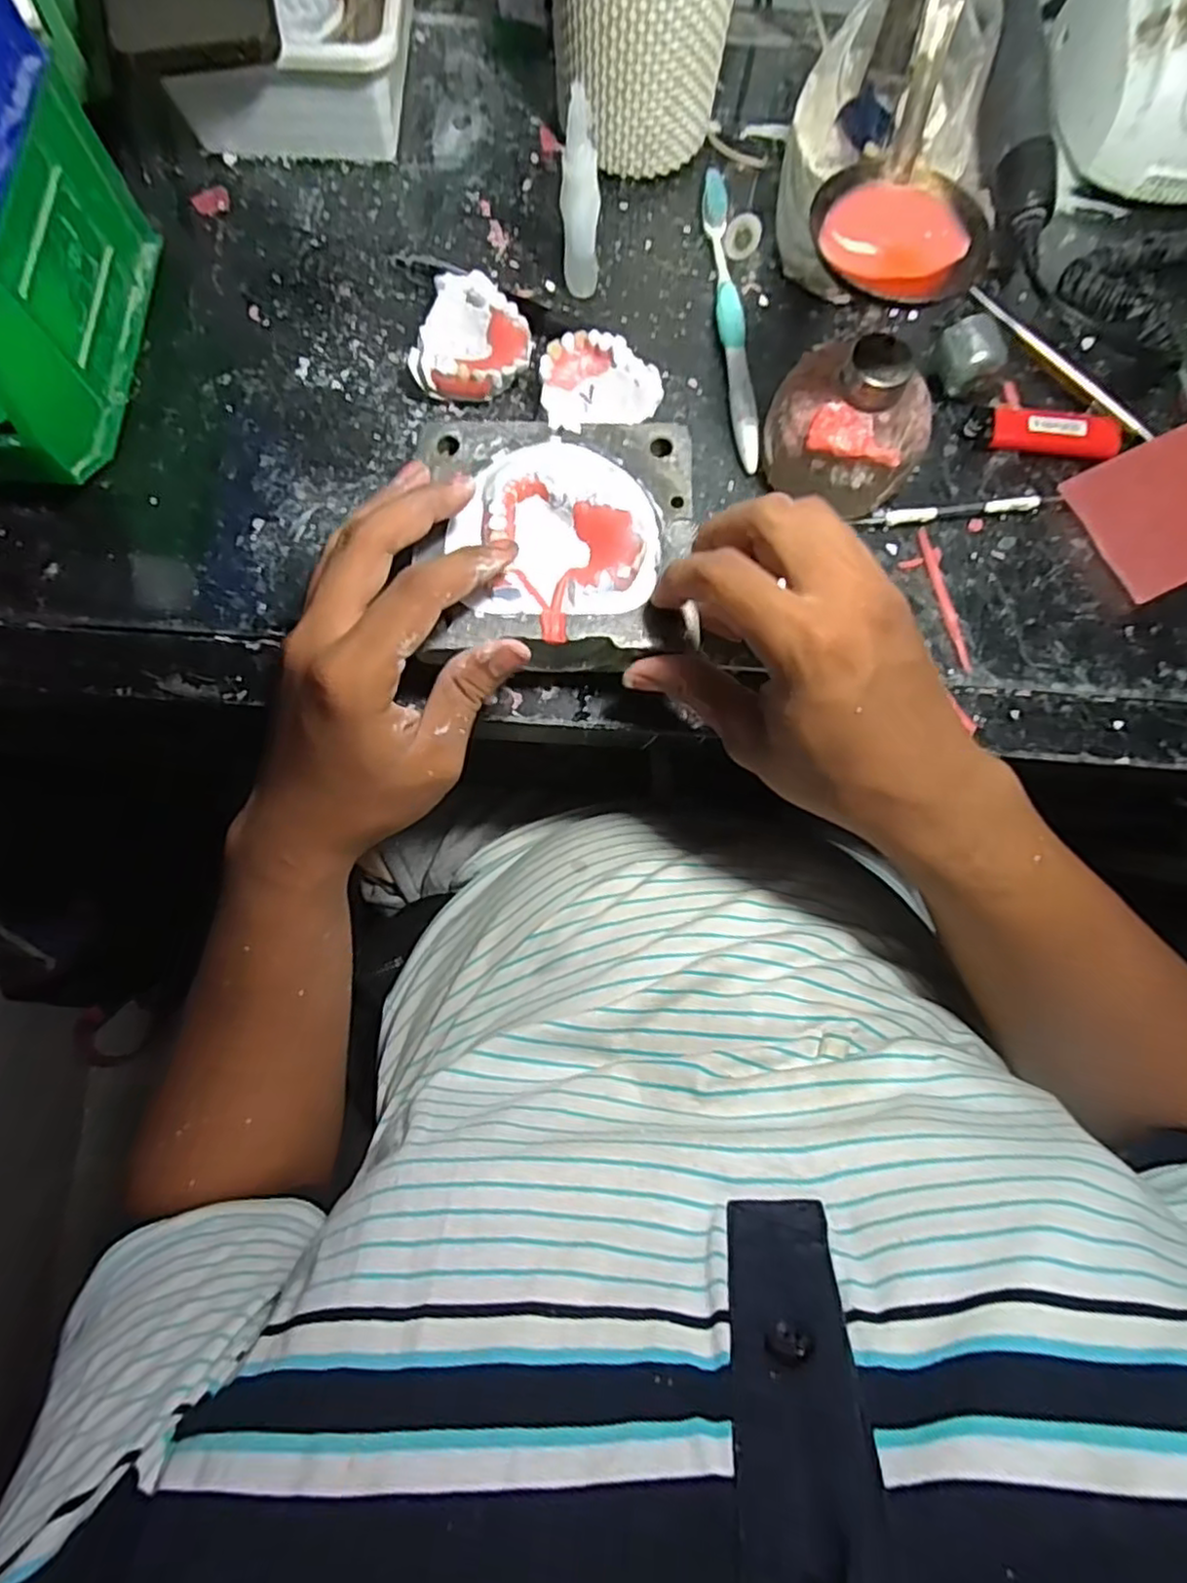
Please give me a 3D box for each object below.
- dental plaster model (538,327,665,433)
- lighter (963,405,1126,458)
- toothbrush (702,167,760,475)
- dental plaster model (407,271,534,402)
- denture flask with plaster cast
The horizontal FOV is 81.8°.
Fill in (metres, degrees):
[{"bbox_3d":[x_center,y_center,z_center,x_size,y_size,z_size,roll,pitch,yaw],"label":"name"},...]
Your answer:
[{"bbox_3d":[0.004,-0.217,0.362,0.061,0.025,0.046,-5,78,-2],"label":"dental plaster model"},{"bbox_3d":[0.244,-0.196,0.371,0.077,0.011,0.027,9,78,1],"label":"lighter"},{"bbox_3d":[0.076,-0.262,0.379,0.014,0.016,0.183,-4,78,-2],"label":"toothbrush"},{"bbox_3d":[-0.063,-0.238,0.365,0.058,0.024,0.065,5,78,0],"label":"dental plaster model"},{"bbox_3d":[-0.016,-0.114,0.318,0.121,0.023,0.113,1,78,-1],"label":"denture flask with plaster cast"}]

